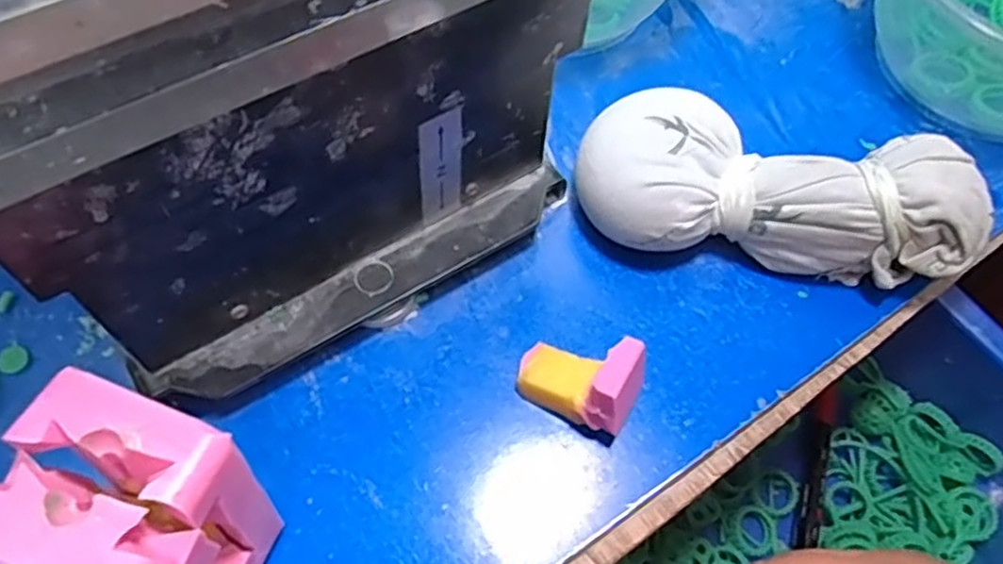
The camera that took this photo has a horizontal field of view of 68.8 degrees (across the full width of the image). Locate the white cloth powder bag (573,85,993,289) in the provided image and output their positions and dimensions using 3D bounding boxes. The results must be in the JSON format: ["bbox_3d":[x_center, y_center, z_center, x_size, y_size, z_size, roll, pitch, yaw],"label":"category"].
[{"bbox_3d":[0.095,-0.032,0.258,0.137,0.045,0.060,8,61,1],"label":"white cloth powder bag"}]

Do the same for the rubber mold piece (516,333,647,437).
[{"bbox_3d":[0.025,0.028,0.231,0.036,0.026,0.026,27,63,11],"label":"rubber mold piece"}]

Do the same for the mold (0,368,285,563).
[{"bbox_3d":[-0.085,0.059,0.183,0.046,0.073,0.039,20,62,8],"label":"mold"}]

